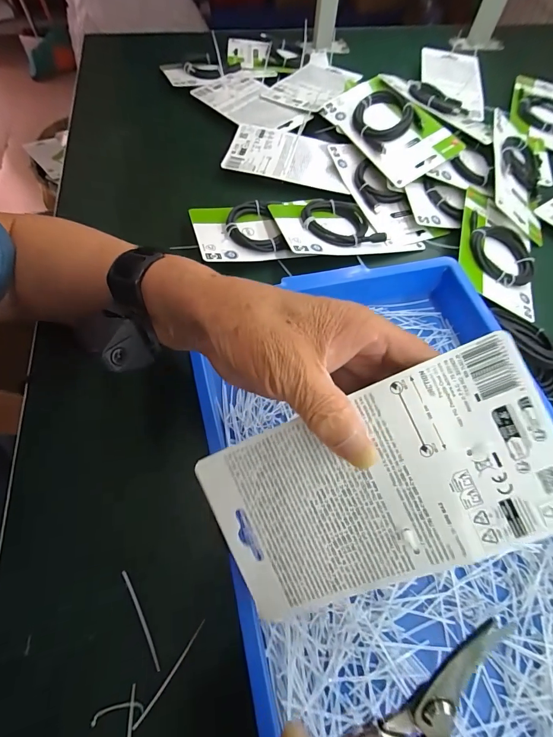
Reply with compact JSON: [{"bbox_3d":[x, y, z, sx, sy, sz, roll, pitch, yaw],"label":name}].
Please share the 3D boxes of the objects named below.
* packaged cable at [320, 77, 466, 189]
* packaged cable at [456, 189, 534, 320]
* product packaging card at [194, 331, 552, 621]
[{"bbox_3d":[0.149,-0.331,0.472,0.099,0.023,0.198,-31,70,0],"label":"packaged cable"},{"bbox_3d":[0.260,-0.144,0.410,0.094,0.026,0.167,19,64,8],"label":"packaged cable"},{"bbox_3d":[0.052,0.063,0.185,0.177,0.004,0.099,-25,86,12],"label":"product packaging card"}]

